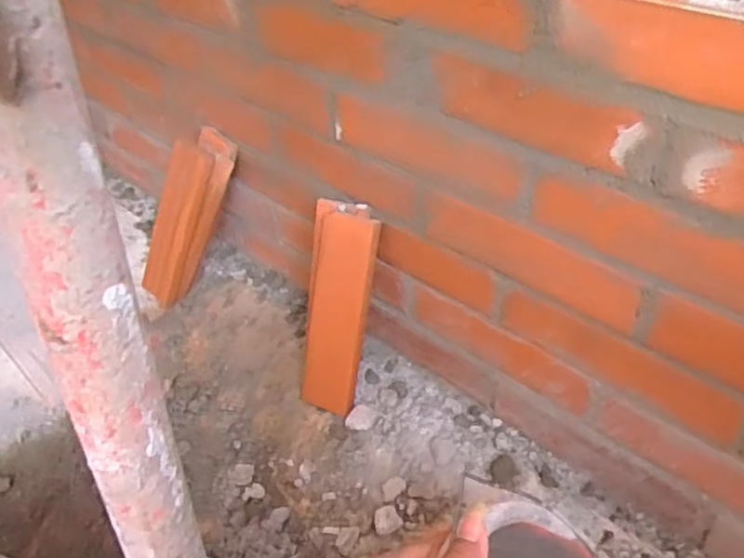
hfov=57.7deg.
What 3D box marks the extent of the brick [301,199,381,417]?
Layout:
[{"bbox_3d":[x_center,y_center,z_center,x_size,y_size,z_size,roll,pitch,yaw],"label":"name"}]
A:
[{"bbox_3d":[-0.040,0.034,0.767,0.076,0.235,0.028,12,15,18],"label":"brick"}]

